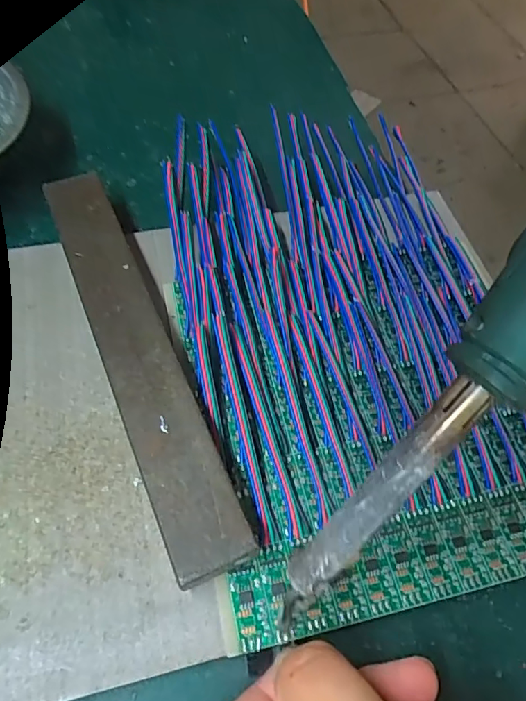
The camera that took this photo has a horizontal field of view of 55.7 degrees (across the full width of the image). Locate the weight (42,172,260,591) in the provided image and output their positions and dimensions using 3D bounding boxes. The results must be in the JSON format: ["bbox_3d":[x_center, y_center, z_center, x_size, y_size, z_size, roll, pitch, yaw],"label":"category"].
[{"bbox_3d":[-0.055,-0.004,0.217,0.031,0.020,0.200,-21,64,-14],"label":"weight"}]

